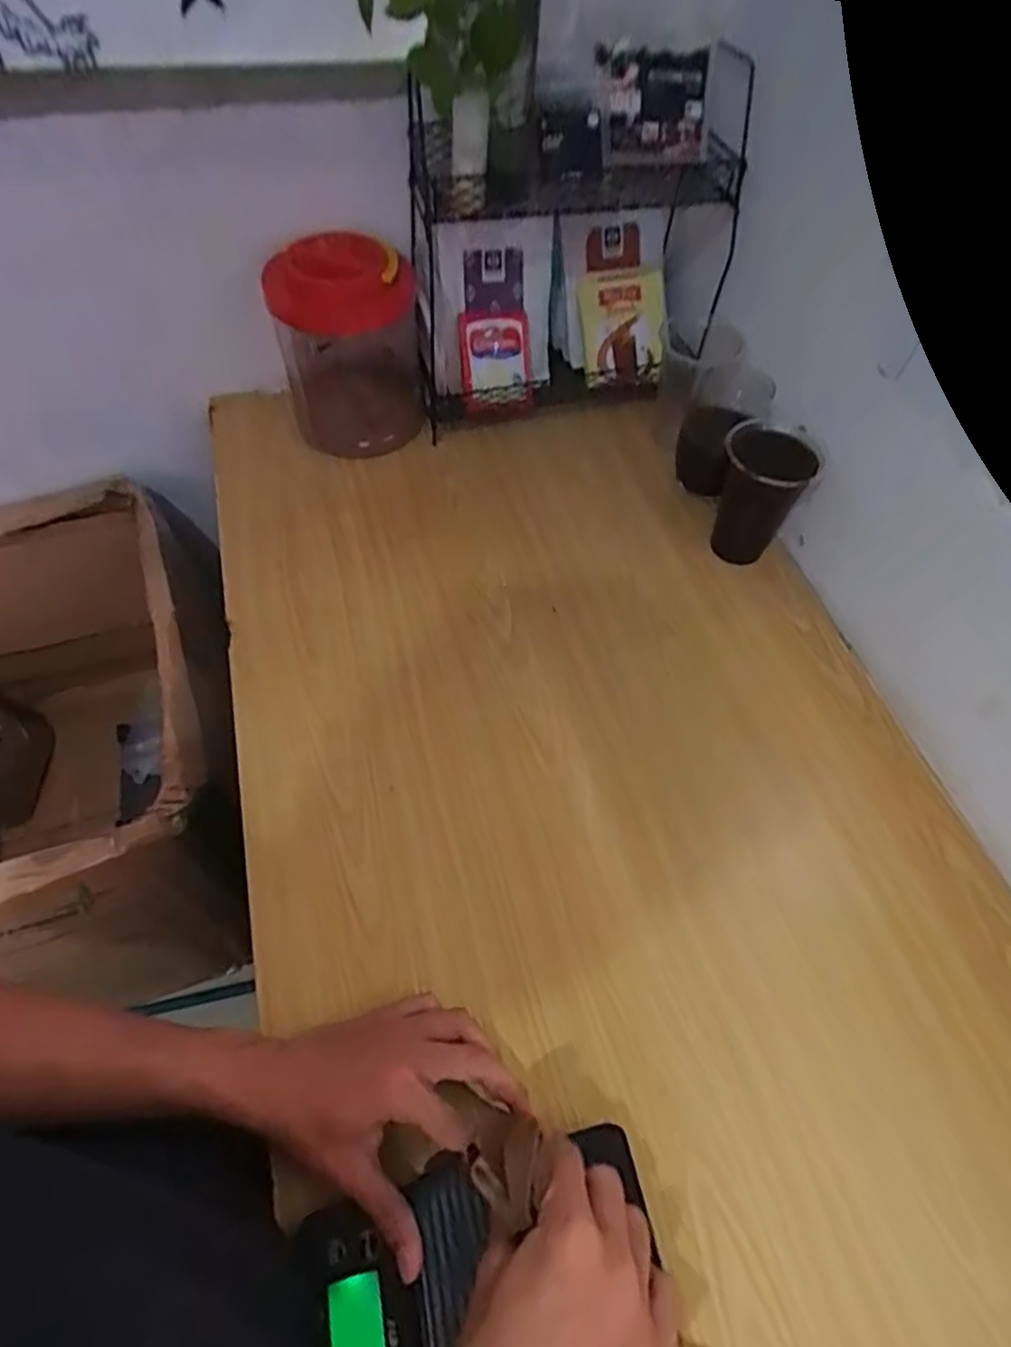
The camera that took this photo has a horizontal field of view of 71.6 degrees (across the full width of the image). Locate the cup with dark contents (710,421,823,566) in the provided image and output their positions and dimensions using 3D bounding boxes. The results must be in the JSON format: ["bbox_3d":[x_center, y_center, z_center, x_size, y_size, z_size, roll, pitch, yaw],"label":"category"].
[{"bbox_3d":[0.235,-0.163,0.669,0.078,0.131,0.078,2,56,-2],"label":"cup with dark contents"}]

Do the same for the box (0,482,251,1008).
[{"bbox_3d":[-0.523,0.117,0.820,0.427,0.410,0.500,-16,59,-14],"label":"box"}]

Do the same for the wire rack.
[{"bbox_3d":[0.063,-0.425,0.720,0.311,0.264,0.150,-11,57,-11],"label":"wire rack"}]

